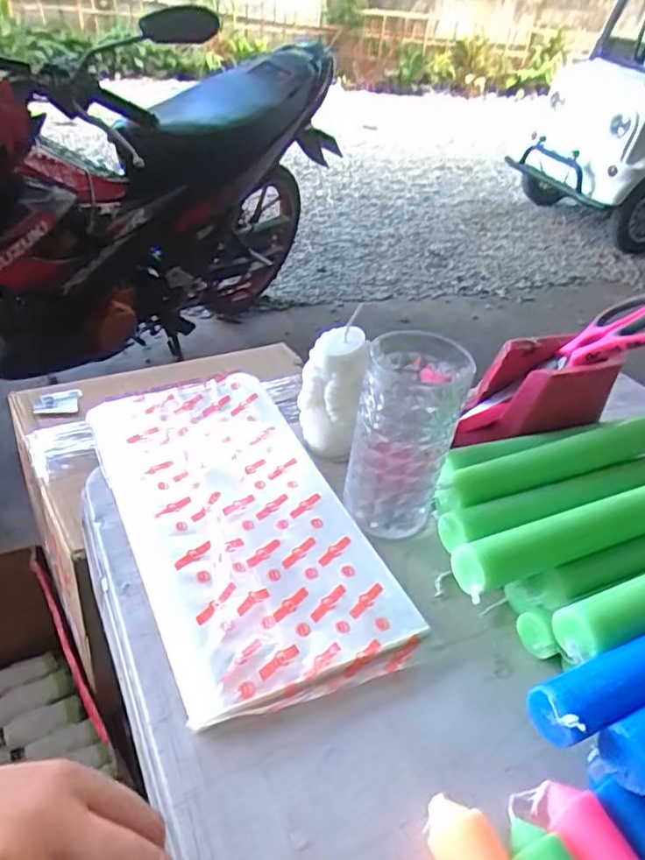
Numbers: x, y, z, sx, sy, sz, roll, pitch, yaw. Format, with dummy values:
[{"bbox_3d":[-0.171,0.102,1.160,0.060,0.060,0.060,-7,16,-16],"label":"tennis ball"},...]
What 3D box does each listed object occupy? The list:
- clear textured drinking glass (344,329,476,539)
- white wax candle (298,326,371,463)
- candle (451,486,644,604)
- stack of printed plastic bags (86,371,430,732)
[{"bbox_3d":[0.057,0.002,0.436,0.067,0.131,0.071,13,38,8],"label":"clear textured drinking glass"},{"bbox_3d":[0.009,-0.030,0.496,0.049,0.094,0.047,14,38,8],"label":"white wax candle"},{"bbox_3d":[0.164,0.060,0.382,0.189,0.025,0.025,-13,42,-24],"label":"candle"},{"bbox_3d":[-0.064,0.058,0.450,0.151,0.016,0.306,-13,42,-24],"label":"stack of printed plastic bags"}]

